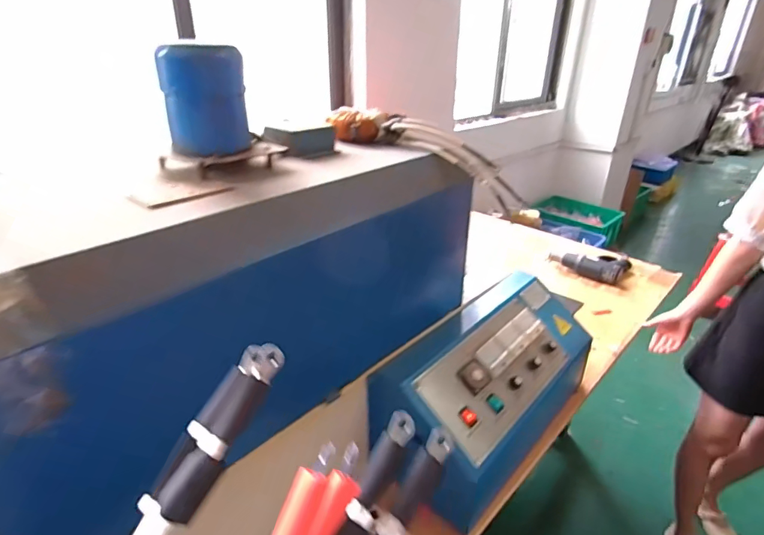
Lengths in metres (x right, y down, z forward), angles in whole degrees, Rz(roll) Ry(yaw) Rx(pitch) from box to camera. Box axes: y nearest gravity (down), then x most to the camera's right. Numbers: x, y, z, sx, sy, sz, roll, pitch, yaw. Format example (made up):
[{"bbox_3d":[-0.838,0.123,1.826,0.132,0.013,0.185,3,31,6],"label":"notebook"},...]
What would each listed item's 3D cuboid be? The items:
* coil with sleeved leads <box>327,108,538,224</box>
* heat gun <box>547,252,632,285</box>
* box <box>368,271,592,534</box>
[{"bbox_3d":[0.087,-0.208,0.814,0.431,0.081,0.094,29,34,12],"label":"coil with sleeved leads"},{"bbox_3d":[0.772,-0.034,1.665,0.255,0.067,0.224,21,33,35],"label":"heat gun"},{"bbox_3d":[0.228,0.225,0.904,0.209,0.222,0.526,22,33,36],"label":"box"}]

